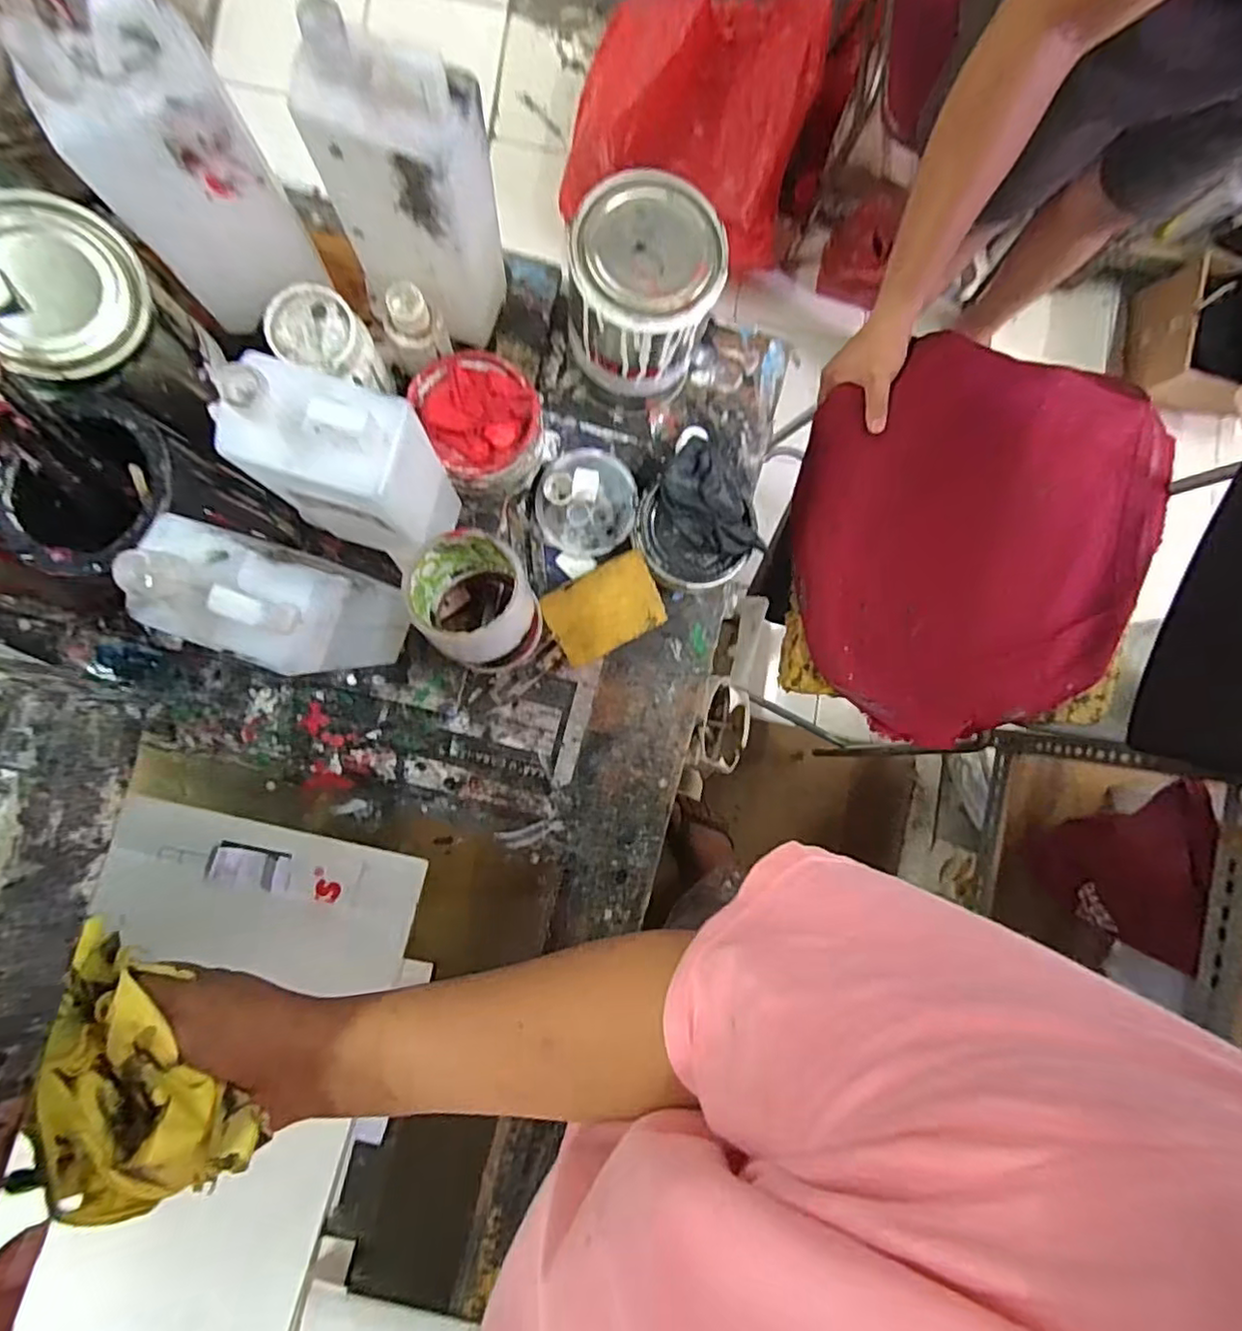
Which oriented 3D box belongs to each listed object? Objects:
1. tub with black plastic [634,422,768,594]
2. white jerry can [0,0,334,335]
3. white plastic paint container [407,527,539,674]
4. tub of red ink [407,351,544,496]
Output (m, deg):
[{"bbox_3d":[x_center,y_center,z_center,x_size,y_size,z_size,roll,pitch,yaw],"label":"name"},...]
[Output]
[{"bbox_3d":[0.060,-0.123,0.547,0.102,0.051,0.116,-34,91,-6],"label":"tub with black plastic"},{"bbox_3d":[-0.280,-0.310,0.420,0.096,0.189,0.049,-25,90,-7],"label":"white jerry can"},{"bbox_3d":[-0.113,-0.046,0.499,0.102,0.097,0.087,39,84,-3],"label":"white plastic paint container"},{"bbox_3d":[-0.107,-0.193,0.515,0.087,0.068,0.107,-24,90,-7],"label":"tub of red ink"}]

